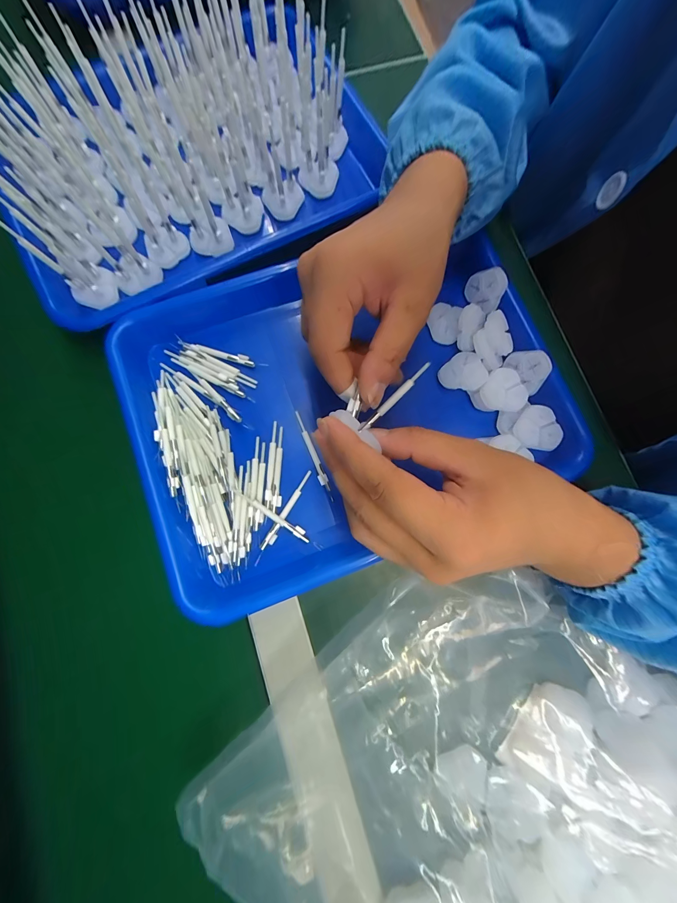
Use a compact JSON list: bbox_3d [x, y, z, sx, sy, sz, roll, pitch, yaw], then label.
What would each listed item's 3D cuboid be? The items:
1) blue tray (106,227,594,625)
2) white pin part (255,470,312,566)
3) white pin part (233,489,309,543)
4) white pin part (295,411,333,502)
[{"bbox_3d":[0.001,-0.039,0.262,0.334,0.046,0.242,-20,80,-5],"label":"blue tray"},{"bbox_3d":[-0.043,0.051,0.243,0.007,0.004,0.081,29,80,4],"label":"white pin part"},{"bbox_3d":[-0.051,0.049,0.239,0.066,0.012,0.007,34,80,5],"label":"white pin part"},{"bbox_3d":[-0.020,0.002,0.253,0.007,0.004,0.077,-20,80,-5],"label":"white pin part"}]

